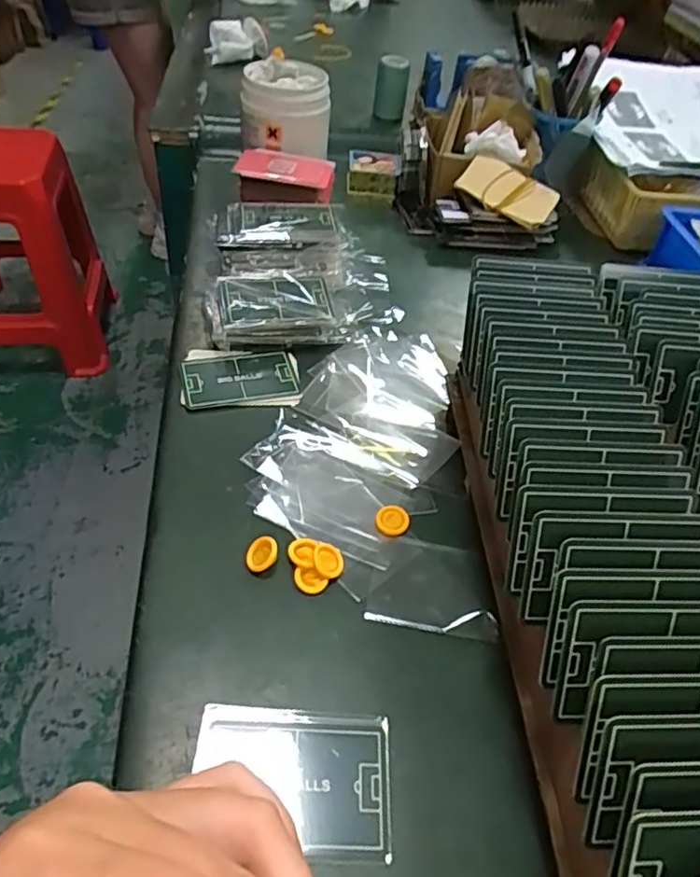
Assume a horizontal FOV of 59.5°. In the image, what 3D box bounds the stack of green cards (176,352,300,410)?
[{"bbox_3d":[-0.082,-0.046,0.465,0.086,0.007,0.060,-1,47,-8],"label":"stack of green cards"}]

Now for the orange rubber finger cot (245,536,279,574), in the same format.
[{"bbox_3d":[-0.051,0.066,0.351,0.018,0.013,0.017,4,47,-4],"label":"orange rubber finger cot"}]

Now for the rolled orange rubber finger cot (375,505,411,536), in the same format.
[{"bbox_3d":[0.027,0.051,0.380,0.021,0.006,0.021,4,47,-4],"label":"rolled orange rubber finger cot"}]

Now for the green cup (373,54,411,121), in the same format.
[{"bbox_3d":[0.054,-0.450,0.789,0.039,0.073,0.034,8,46,1],"label":"green cup"}]

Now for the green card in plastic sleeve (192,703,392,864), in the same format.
[{"bbox_3d":[-0.026,0.154,0.278,0.087,0.006,0.059,4,46,-3],"label":"green card in plastic sleeve"}]

